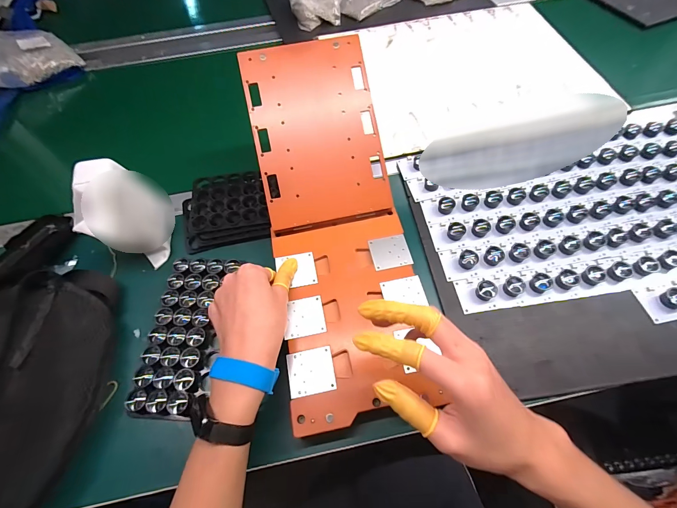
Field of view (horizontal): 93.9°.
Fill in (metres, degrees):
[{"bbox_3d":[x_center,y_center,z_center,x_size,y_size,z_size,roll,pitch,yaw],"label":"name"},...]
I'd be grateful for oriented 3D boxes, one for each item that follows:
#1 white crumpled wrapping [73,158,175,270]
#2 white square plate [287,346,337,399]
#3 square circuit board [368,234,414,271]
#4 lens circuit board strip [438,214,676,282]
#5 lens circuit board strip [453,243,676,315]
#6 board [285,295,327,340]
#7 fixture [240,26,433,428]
[{"bbox_3d":[-0.275,-0.052,0.408,0.069,0.111,0.101,10,63,9],"label":"white crumpled wrapping"},{"bbox_3d":[-0.029,0.123,0.331,0.047,0.004,0.044,-11,62,-3],"label":"white square plate"},{"bbox_3d":[0.065,-0.003,0.395,0.046,0.004,0.044,-10,62,-2],"label":"square circuit board"},{"bbox_3d":[0.367,-0.020,0.410,0.464,0.017,0.052,-9,61,-1],"label":"lens circuit board strip"},{"bbox_3d":[0.385,0.015,0.389,0.477,0.018,0.053,-8,61,-1],"label":"lens circuit board strip"},{"bbox_3d":[-0.038,0.071,0.360,0.043,0.004,0.043,-11,62,-3],"label":"board"},{"bbox_3d":[-0.008,-0.048,0.389,0.168,0.065,0.446,-7,77,0],"label":"fixture"}]

